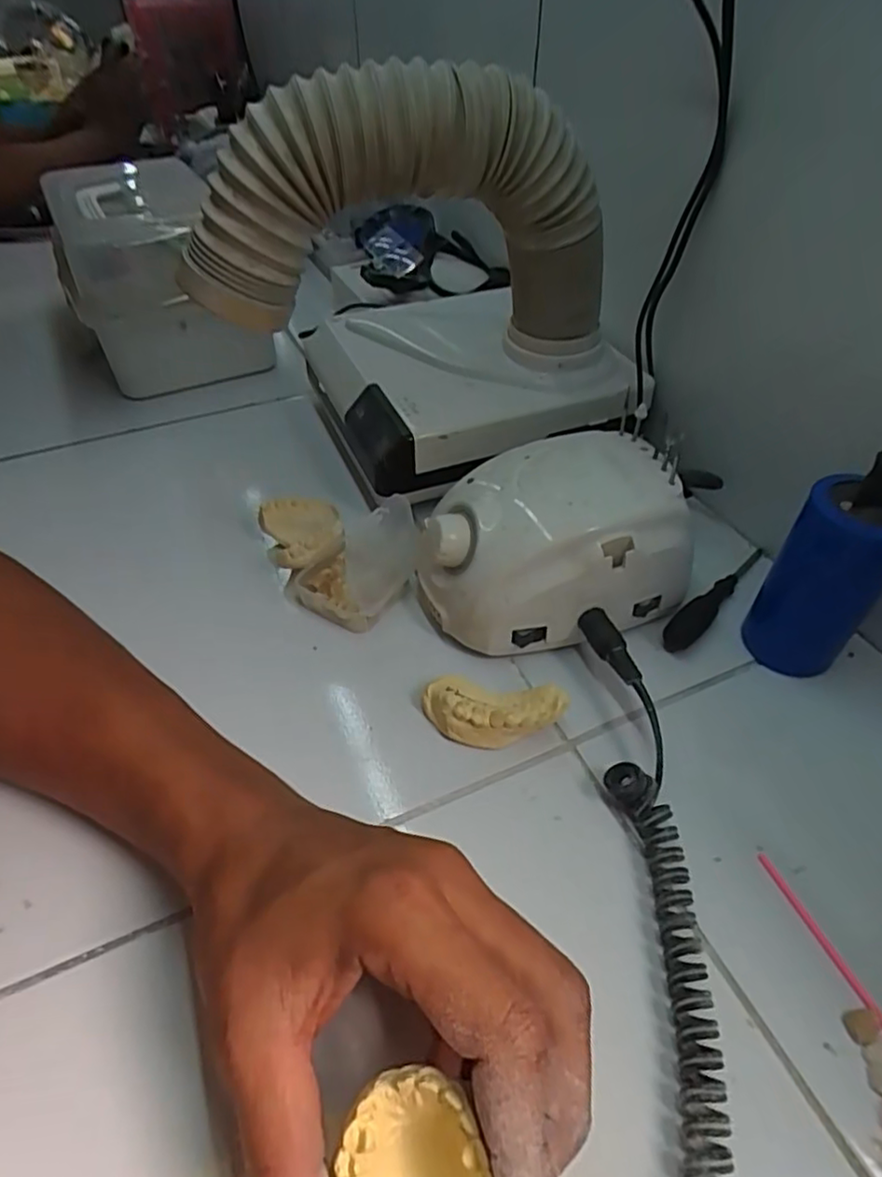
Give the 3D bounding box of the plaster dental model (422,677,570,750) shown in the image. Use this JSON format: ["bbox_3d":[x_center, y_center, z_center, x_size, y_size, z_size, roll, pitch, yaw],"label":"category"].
[{"bbox_3d":[0.026,0.063,0.320,0.070,0.025,0.029,9,47,8],"label":"plaster dental model"}]

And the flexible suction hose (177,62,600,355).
[{"bbox_3d":[-0.006,-0.199,0.342,0.244,0.128,0.058,-10,44,-27],"label":"flexible suction hose"}]

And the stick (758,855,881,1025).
[{"bbox_3d":[0.155,0.147,0.243,0.004,0.006,0.089,-18,48,-14],"label":"stick"}]

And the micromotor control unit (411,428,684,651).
[{"bbox_3d":[0.059,-0.022,0.361,0.134,0.080,0.092,-17,48,-16],"label":"micromotor control unit"}]

